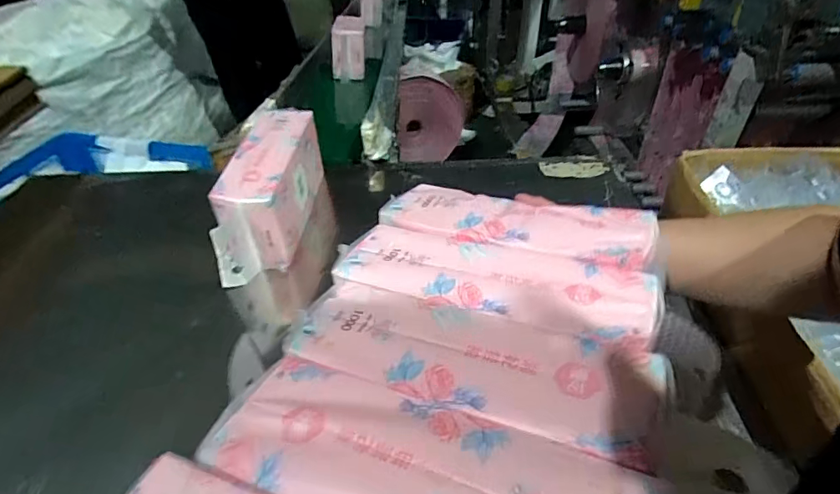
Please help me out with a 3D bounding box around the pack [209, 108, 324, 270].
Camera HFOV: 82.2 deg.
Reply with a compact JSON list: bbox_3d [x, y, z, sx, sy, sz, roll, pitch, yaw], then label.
[{"bbox_3d":[-0.226,-0.098,0.741,0.094,0.126,0.259,-1,41,3],"label":"pack"}]

